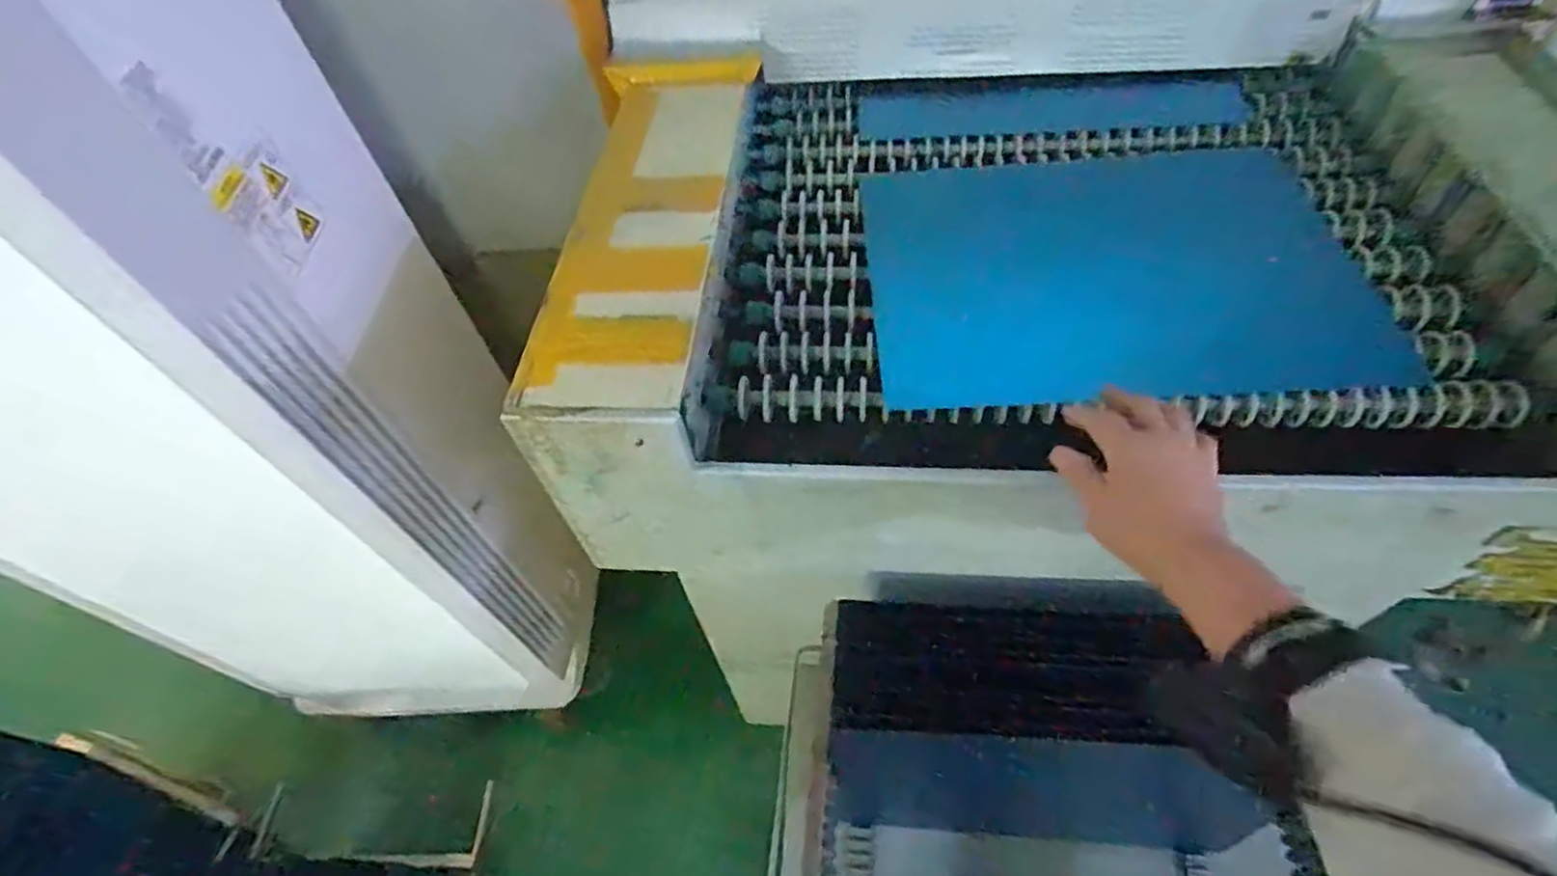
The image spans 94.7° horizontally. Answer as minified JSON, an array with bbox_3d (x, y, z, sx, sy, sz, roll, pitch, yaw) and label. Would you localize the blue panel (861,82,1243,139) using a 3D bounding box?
[{"bbox_3d":[0.336,-0.407,0.889,0.460,0.009,0.103,-1,54,4],"label":"blue panel"}]

